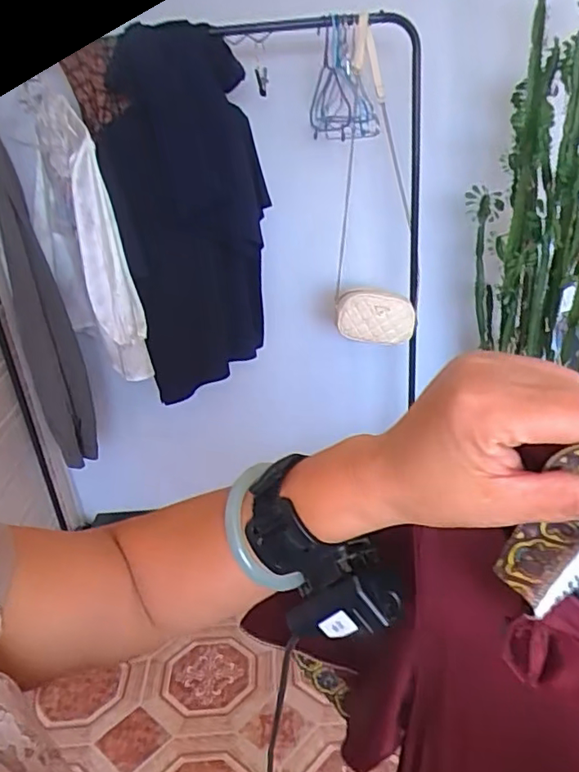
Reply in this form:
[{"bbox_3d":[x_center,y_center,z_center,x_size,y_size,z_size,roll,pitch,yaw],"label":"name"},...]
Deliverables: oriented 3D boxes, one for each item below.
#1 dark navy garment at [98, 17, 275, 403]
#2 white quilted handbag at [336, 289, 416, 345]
[{"bbox_3d":[-0.243,-0.377,1.427,0.335,0.858,0.252,-10,27,-11],"label":"dark navy garment"},{"bbox_3d":[0.207,-0.160,1.367,0.183,0.135,0.050,-3,27,2],"label":"white quilted handbag"}]

